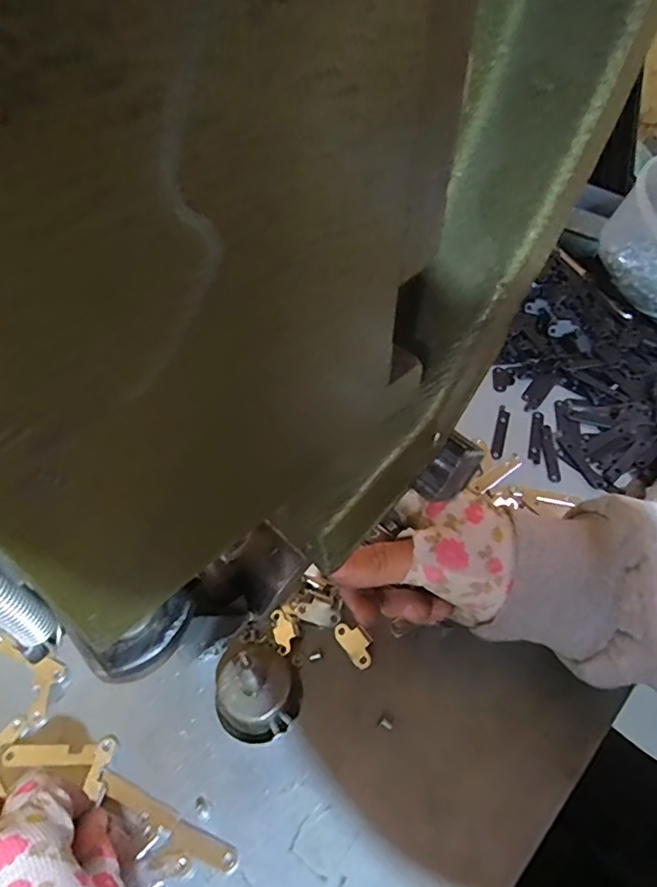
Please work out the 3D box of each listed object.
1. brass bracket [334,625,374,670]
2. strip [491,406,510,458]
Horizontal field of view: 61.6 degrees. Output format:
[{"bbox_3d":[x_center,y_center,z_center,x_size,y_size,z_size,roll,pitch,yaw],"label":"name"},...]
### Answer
[{"bbox_3d":[0.017,0.118,0.327,0.016,0.004,0.029,-28,57,-21],"label":"brass bracket"},{"bbox_3d":[0.135,-0.009,0.430,0.010,0.004,0.056,16,53,12],"label":"strip"}]

